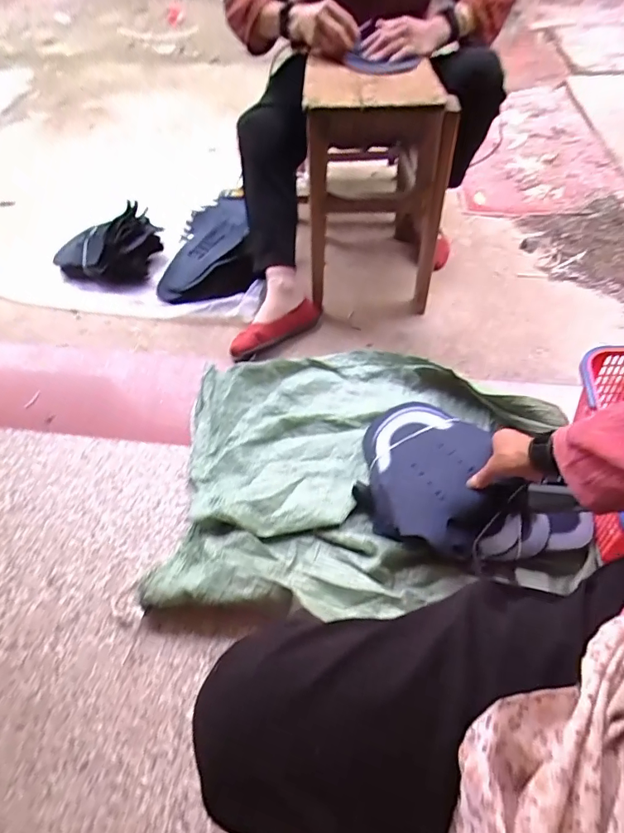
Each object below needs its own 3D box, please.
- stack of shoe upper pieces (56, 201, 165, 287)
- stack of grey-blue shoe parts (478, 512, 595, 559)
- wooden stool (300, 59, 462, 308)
[{"bbox_3d":[-0.512,-0.420,1.168,0.269,0.113,0.185,-26,60,-11],"label":"stack of shoe upper pieces"},{"bbox_3d":[0.325,0.171,0.688,0.171,0.034,0.068,-16,80,-5],"label":"stack of grey-blue shoe parts"},{"bbox_3d":[0.128,-0.456,0.943,0.258,0.394,0.266,0,58,5],"label":"wooden stool"}]

